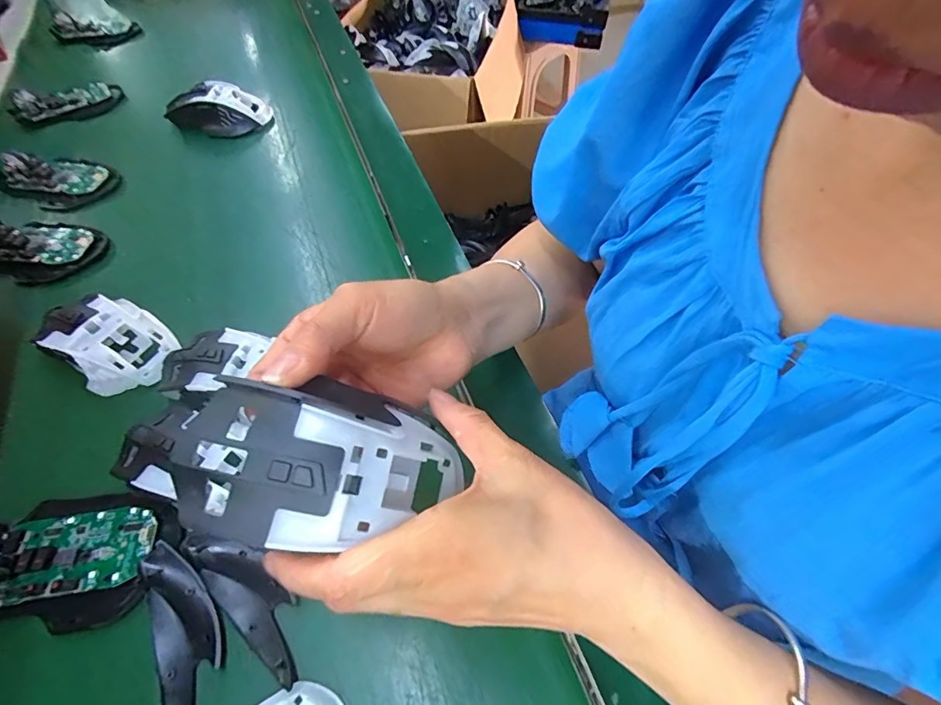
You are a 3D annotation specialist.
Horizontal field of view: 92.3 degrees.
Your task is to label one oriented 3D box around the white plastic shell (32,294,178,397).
[{"bbox_3d":[-0.269,-0.007,0.341,0.089,0.040,0.065,30,61,19],"label":"white plastic shell"}]

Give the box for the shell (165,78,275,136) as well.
[{"bbox_3d":[-0.294,-0.280,0.525,0.109,0.044,0.066,1,56,1],"label":"shell"}]

